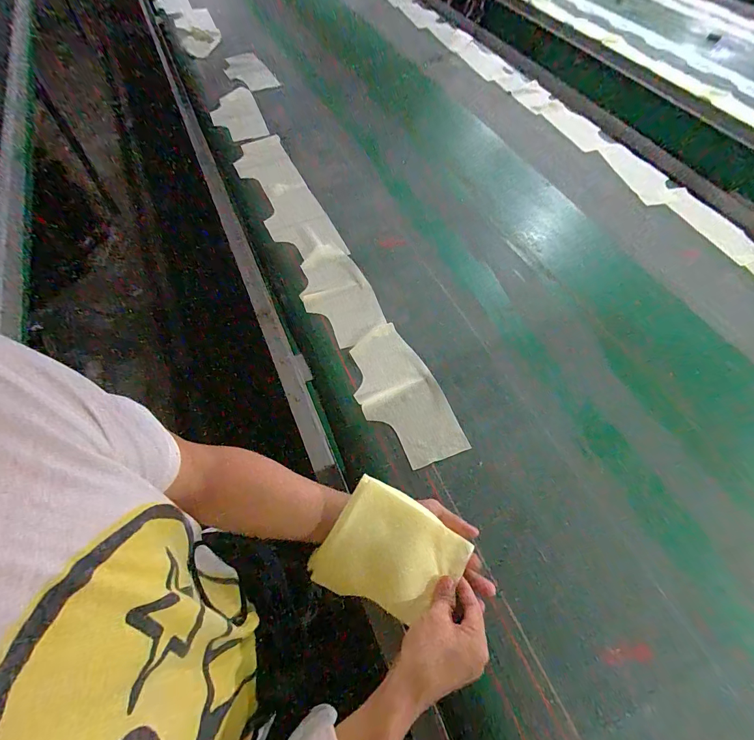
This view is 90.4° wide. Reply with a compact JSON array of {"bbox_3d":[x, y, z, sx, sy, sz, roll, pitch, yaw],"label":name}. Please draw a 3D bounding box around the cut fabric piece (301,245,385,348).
[{"bbox_3d":[-0.088,-0.169,0.832,0.146,0.031,0.273,-23,62,-15],"label":"cut fabric piece"}]

